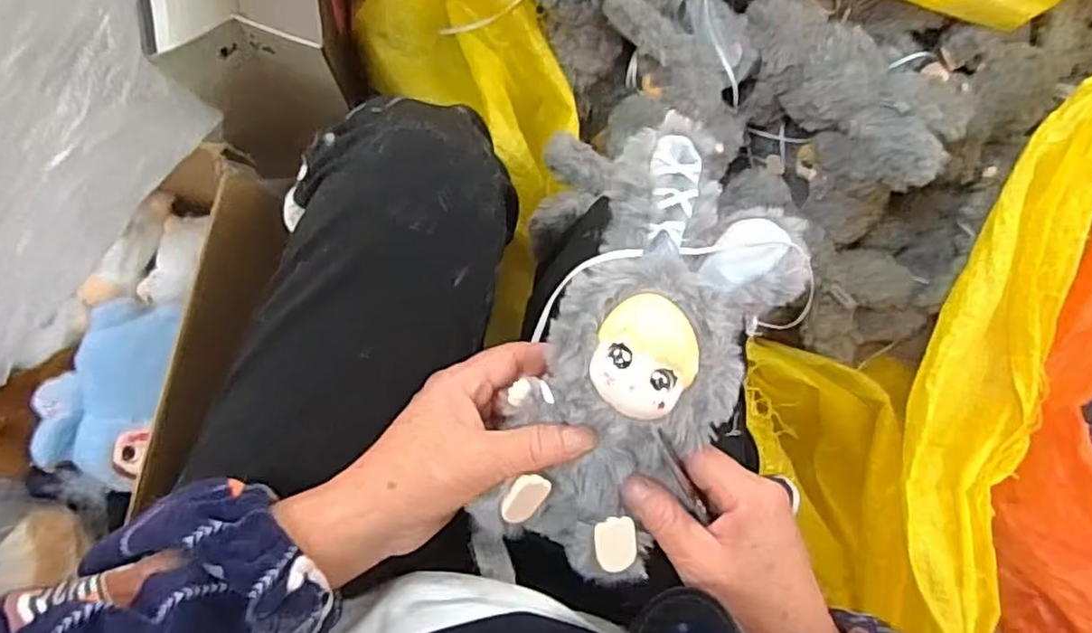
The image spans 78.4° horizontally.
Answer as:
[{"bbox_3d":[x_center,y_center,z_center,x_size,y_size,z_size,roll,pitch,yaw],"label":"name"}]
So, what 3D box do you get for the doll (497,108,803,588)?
[{"bbox_3d":[0.061,0.011,0.338,0.106,0.049,0.225,27,72,-5],"label":"doll"}]

